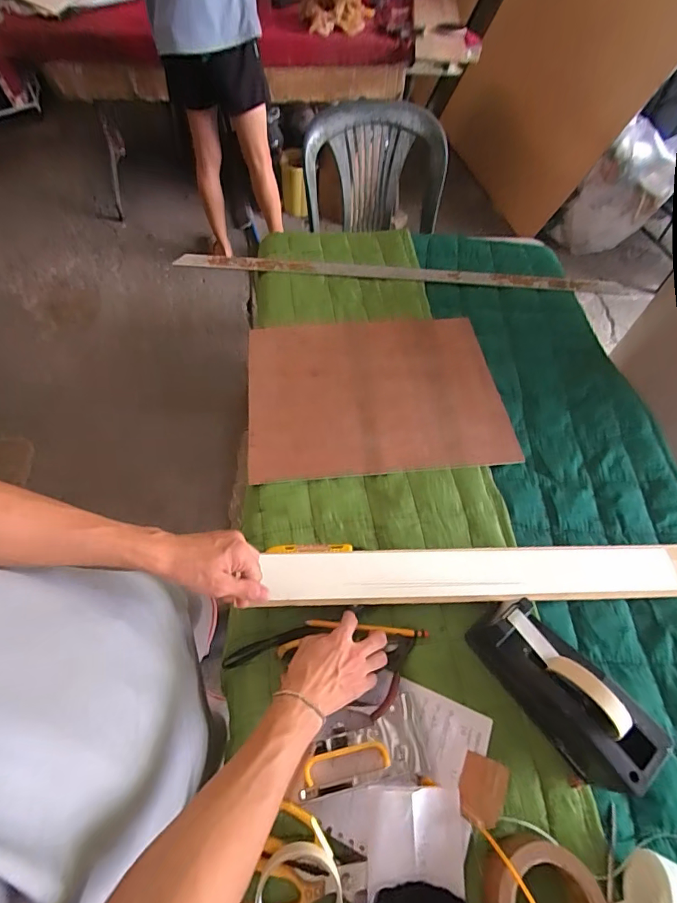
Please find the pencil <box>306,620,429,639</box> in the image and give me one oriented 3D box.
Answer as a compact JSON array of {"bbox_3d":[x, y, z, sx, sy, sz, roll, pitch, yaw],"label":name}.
[{"bbox_3d":[0.039,0.234,0.570,0.162,0.011,0.010,6,58,-2],"label":"pencil"}]

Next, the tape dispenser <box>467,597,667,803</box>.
[{"bbox_3d":[0.255,0.272,0.497,0.081,0.101,0.204,-32,64,-21],"label":"tape dispenser"}]

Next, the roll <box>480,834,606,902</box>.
[{"bbox_3d":[0.198,0.444,0.415,0.104,0.044,0.104,2,58,-3],"label":"roll"}]

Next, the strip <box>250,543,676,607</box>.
[{"bbox_3d":[0.222,0.170,0.602,0.631,0.012,0.076,0,58,-5],"label":"strip"}]

